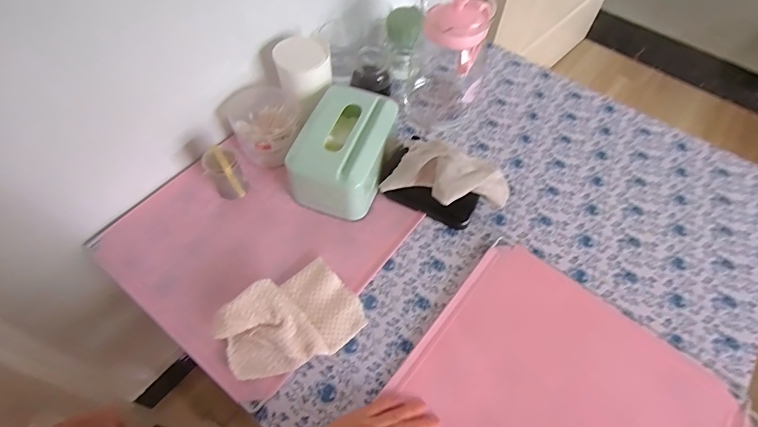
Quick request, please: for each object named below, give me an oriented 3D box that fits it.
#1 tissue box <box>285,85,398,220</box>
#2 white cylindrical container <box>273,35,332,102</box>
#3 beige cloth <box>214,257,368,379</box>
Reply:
[{"bbox_3d":[-0.053,-0.091,0.593,0.122,0.096,0.173,15,59,6],"label":"tissue box"},{"bbox_3d":[-0.116,-0.223,0.612,0.083,0.061,0.071,-10,60,-9],"label":"white cylindrical container"},{"bbox_3d":[-0.109,0.130,0.491,0.163,0.048,0.108,-28,64,-18],"label":"beige cloth"}]

